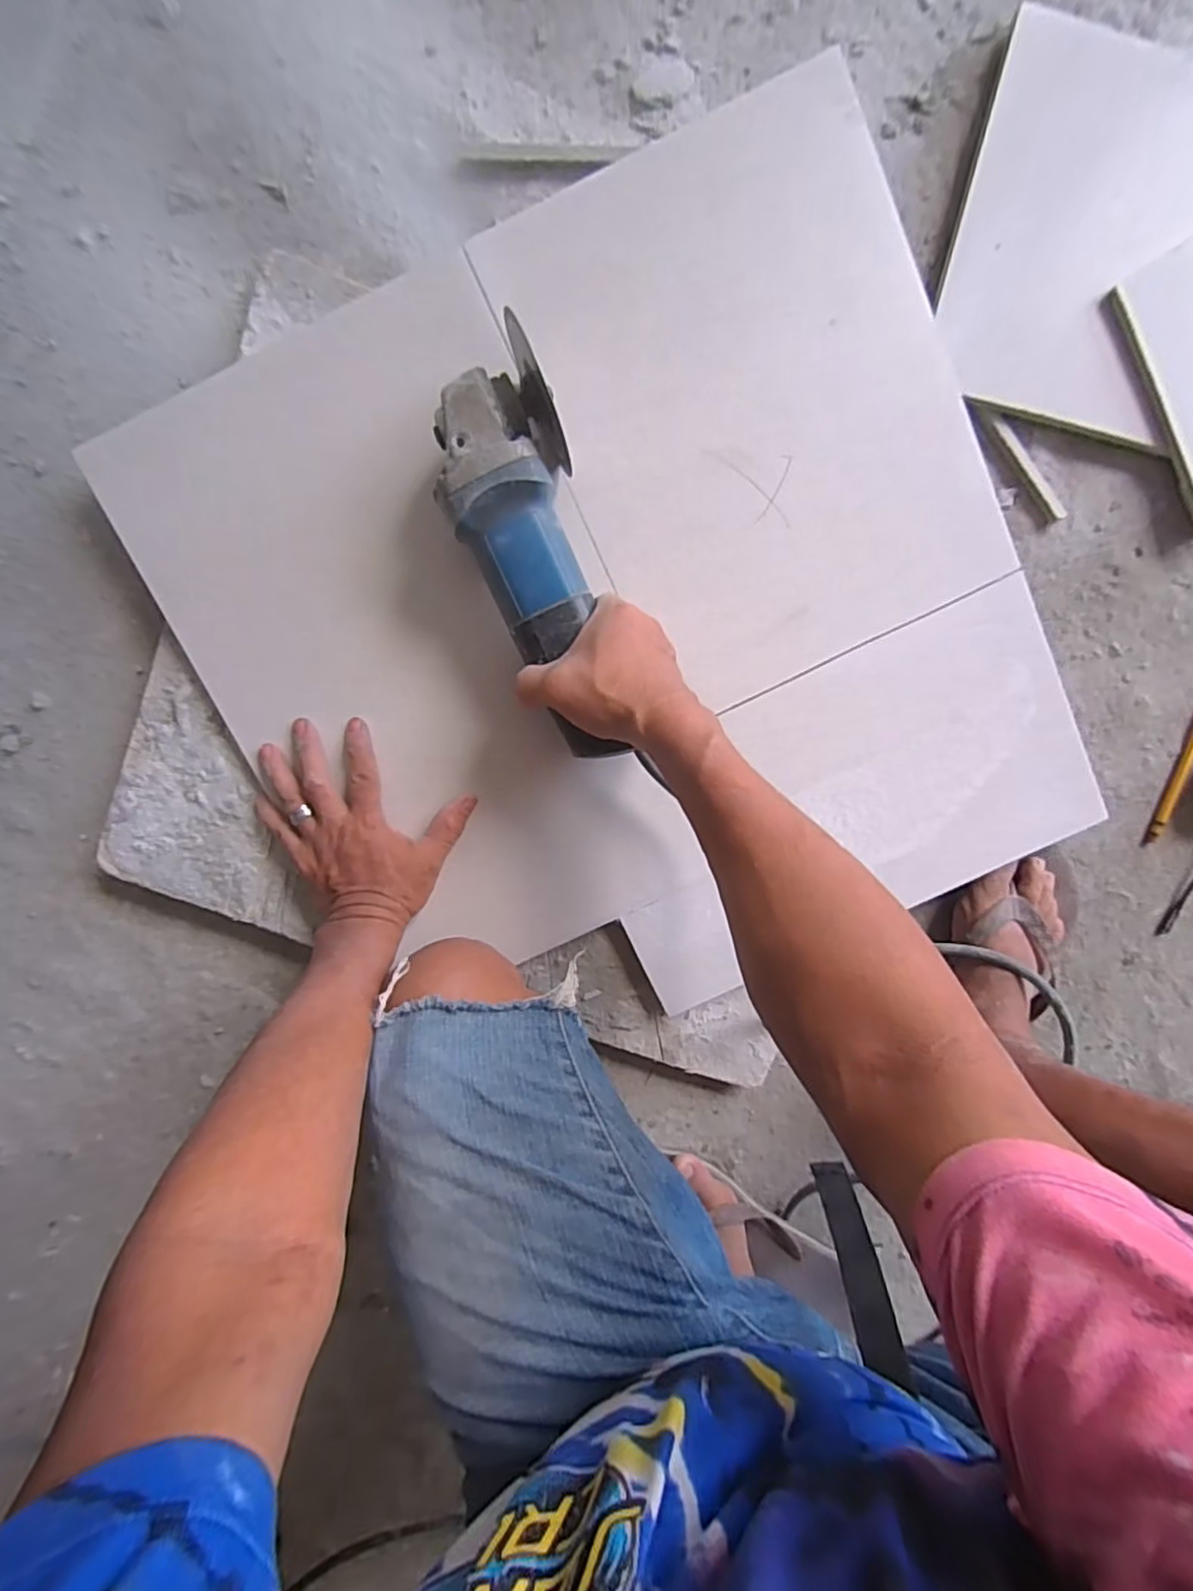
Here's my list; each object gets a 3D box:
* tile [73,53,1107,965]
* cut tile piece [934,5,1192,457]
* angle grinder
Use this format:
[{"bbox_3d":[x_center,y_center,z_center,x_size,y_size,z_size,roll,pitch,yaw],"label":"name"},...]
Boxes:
[{"bbox_3d":[0.016,-0.124,0.484,0.585,0.018,0.552,-23,99,3],"label":"tile"},{"bbox_3d":[0.444,-0.394,0.468,0.363,0.015,0.247,12,99,-3],"label":"cut tile piece"},{"bbox_3d":[-0.043,-0.145,0.434,0.083,0.073,0.258,-14,98,1],"label":"angle grinder"}]

